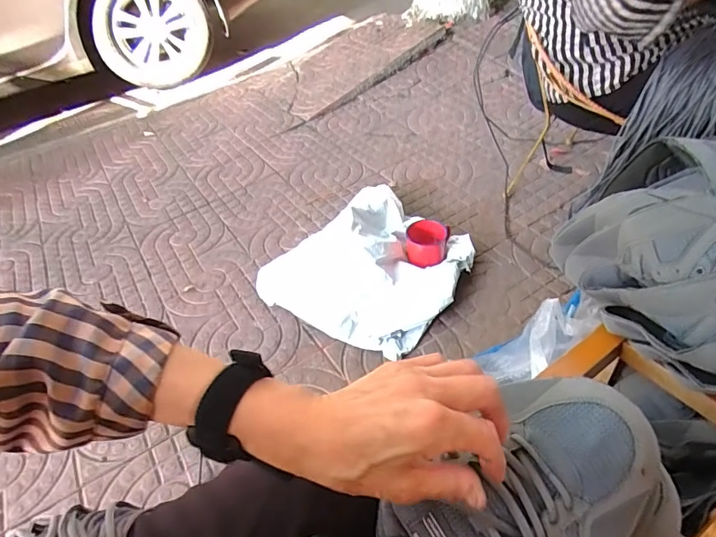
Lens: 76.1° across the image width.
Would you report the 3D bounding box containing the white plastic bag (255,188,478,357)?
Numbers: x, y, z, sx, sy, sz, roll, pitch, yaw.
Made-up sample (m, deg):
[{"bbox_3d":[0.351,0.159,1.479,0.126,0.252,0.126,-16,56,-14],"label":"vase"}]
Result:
[{"bbox_3d":[0.043,-0.025,1.072,0.392,0.095,0.428,27,54,30],"label":"white plastic bag"}]

